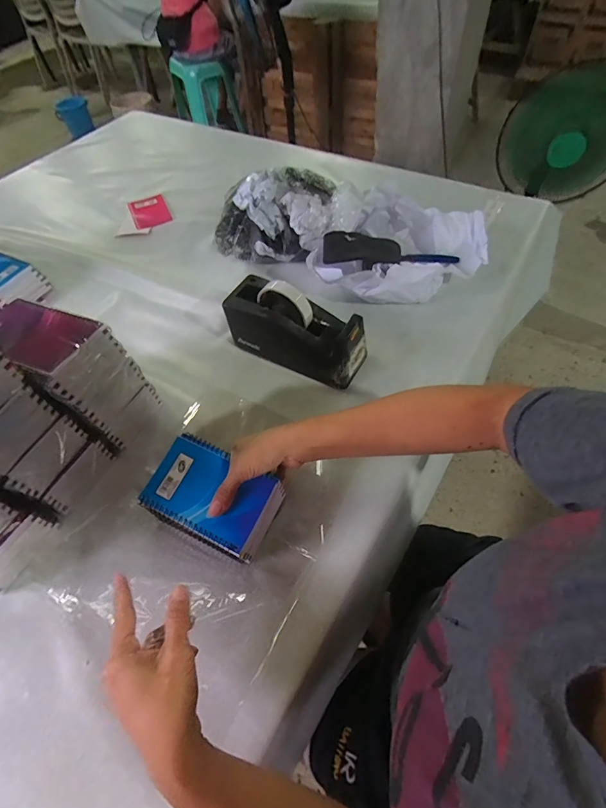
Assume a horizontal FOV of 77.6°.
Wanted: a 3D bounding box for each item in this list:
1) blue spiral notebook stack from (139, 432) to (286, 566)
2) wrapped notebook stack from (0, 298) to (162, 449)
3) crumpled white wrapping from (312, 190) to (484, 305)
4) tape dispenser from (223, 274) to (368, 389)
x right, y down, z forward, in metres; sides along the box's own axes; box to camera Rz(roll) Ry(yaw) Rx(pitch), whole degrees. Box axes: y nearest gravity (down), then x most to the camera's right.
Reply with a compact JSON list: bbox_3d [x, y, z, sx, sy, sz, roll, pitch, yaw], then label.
[{"bbox_3d":[-0.103,0.107,0.429,0.132,0.060,0.094,25,62,18],"label":"blue spiral notebook stack"},{"bbox_3d":[-0.282,-0.034,0.481,0.116,0.178,0.095,25,62,18],"label":"wrapped notebook stack"},{"bbox_3d":[0.163,-0.257,0.651,0.289,0.108,0.197,0,57,3],"label":"crumpled white wrapping"},{"bbox_3d":[-0.011,-0.111,0.551,0.203,0.118,0.072,25,62,18],"label":"tape dispenser"}]

